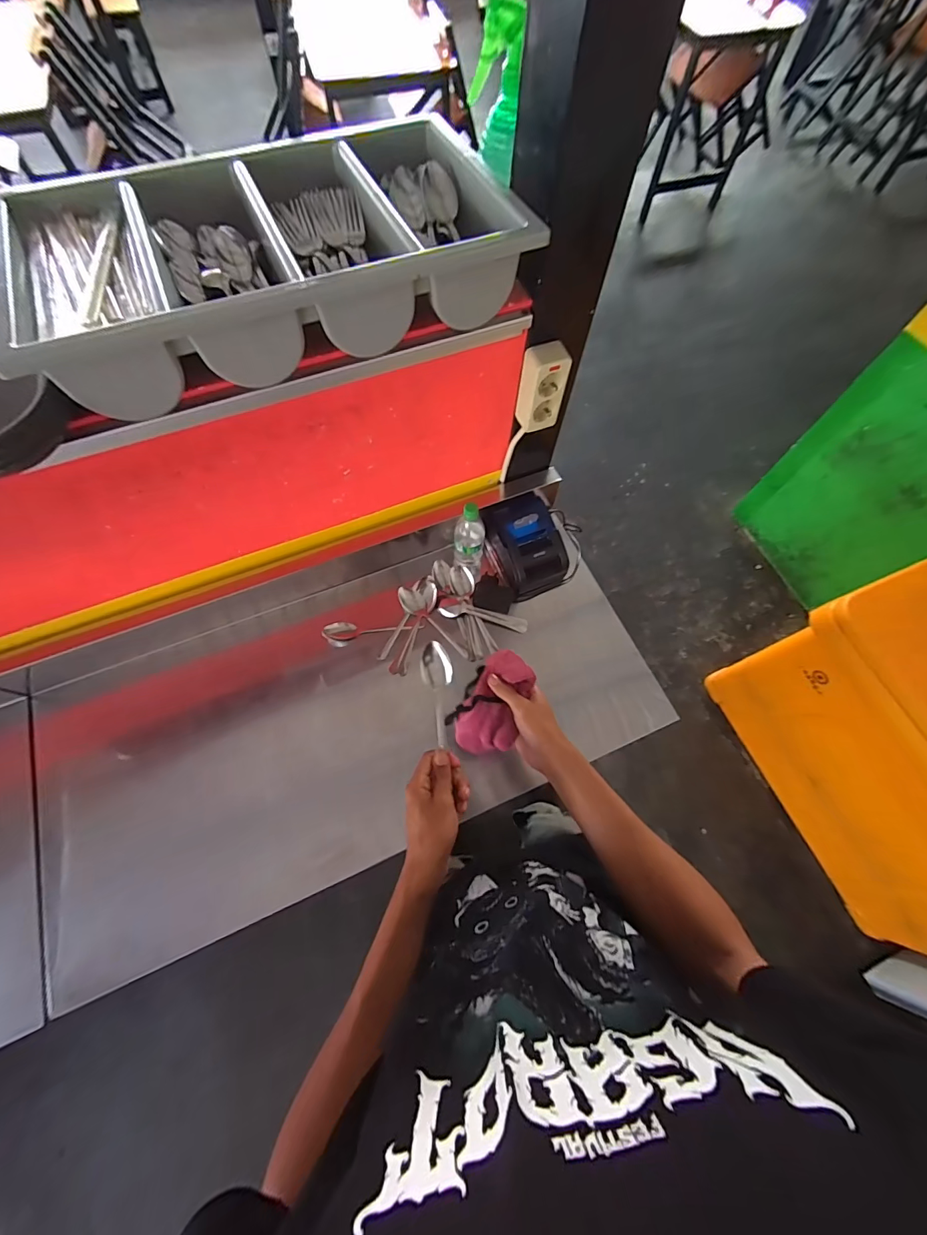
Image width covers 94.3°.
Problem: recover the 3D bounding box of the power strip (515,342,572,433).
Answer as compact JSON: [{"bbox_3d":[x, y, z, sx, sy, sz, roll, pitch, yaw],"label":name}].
[{"bbox_3d":[0.115,-0.332,0.622,0.055,0.110,0.043,-20,70,-9],"label":"power strip"}]

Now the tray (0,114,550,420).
[{"bbox_3d":[-0.204,-0.396,0.465,0.490,0.080,0.275,-23,70,-10],"label":"tray"}]

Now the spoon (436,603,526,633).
[{"bbox_3d":[0.038,-0.002,0.811,0.167,0.019,0.027,12,68,3],"label":"spoon"}]

